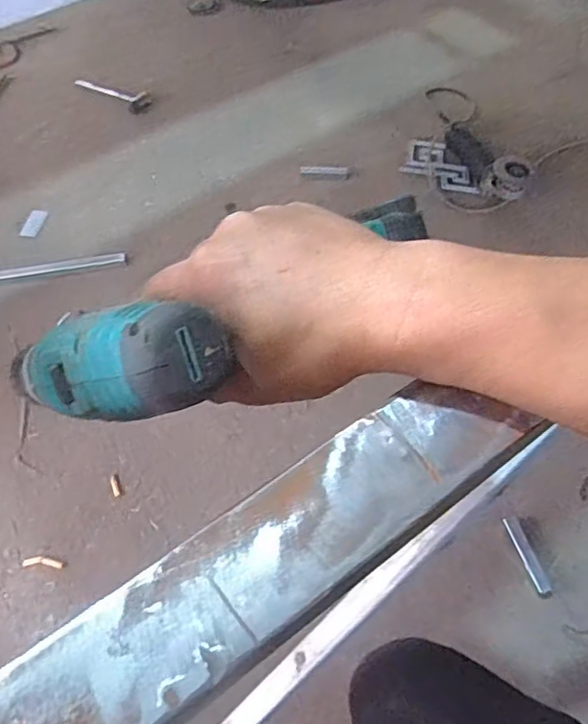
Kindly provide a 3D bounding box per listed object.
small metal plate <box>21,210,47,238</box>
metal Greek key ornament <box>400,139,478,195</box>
[{"bbox_3d":[-0.584,-0.311,1.343,0.041,0.007,0.082,4,55,2],"label":"small metal plate"},{"bbox_3d":[0.341,-0.448,1.370,0.013,0.085,0.213,2,29,-46],"label":"metal Greek key ornament"}]

